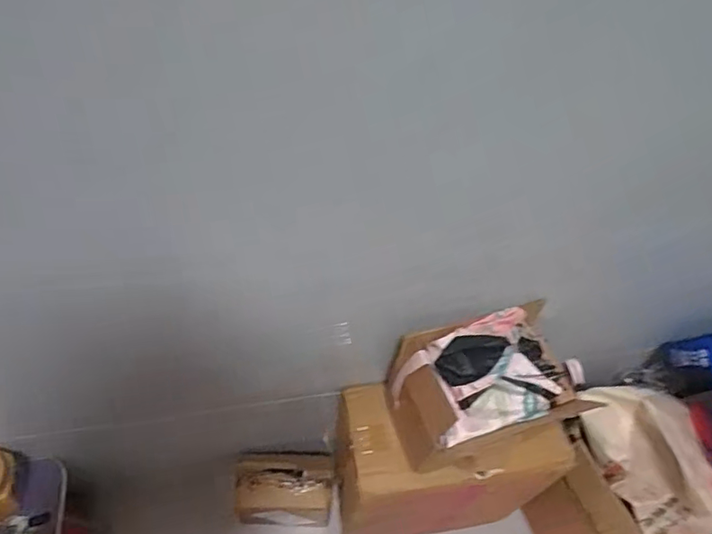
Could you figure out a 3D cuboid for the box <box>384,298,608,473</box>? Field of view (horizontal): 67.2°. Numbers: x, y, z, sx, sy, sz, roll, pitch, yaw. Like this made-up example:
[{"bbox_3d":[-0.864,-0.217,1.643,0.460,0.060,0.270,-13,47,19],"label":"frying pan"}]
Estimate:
[{"bbox_3d":[0.175,0.183,0.768,0.233,0.193,0.149,-10,56,-11],"label":"box"}]

